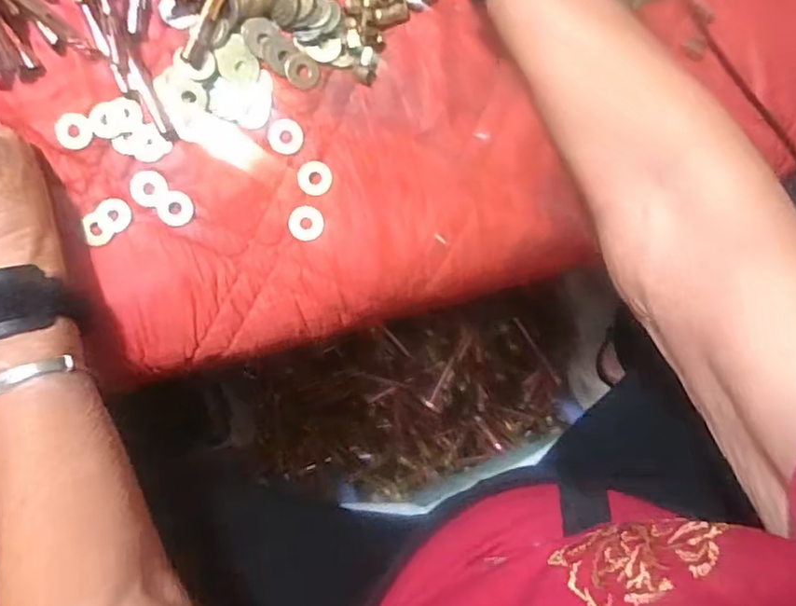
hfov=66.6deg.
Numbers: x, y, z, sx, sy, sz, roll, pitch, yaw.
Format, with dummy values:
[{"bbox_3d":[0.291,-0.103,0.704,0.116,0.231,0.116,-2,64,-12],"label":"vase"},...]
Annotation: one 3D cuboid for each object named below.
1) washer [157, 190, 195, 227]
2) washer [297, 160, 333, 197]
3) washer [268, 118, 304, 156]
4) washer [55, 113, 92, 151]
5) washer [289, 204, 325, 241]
[{"bbox_3d":[-0.142,-0.060,0.388,0.021,0.004,0.022,0,92,-6],"label":"washer"},{"bbox_3d":[-0.054,-0.082,0.396,0.022,0.004,0.022,0,92,-6],"label":"washer"},{"bbox_3d":[-0.073,-0.108,0.394,0.022,0.004,0.023,0,92,-6],"label":"washer"},{"bbox_3d":[-0.204,-0.108,0.382,0.021,0.004,0.022,7,91,-6],"label":"washer"},{"bbox_3d":[-0.060,-0.052,0.398,0.023,0.004,0.022,0,92,-6],"label":"washer"}]

